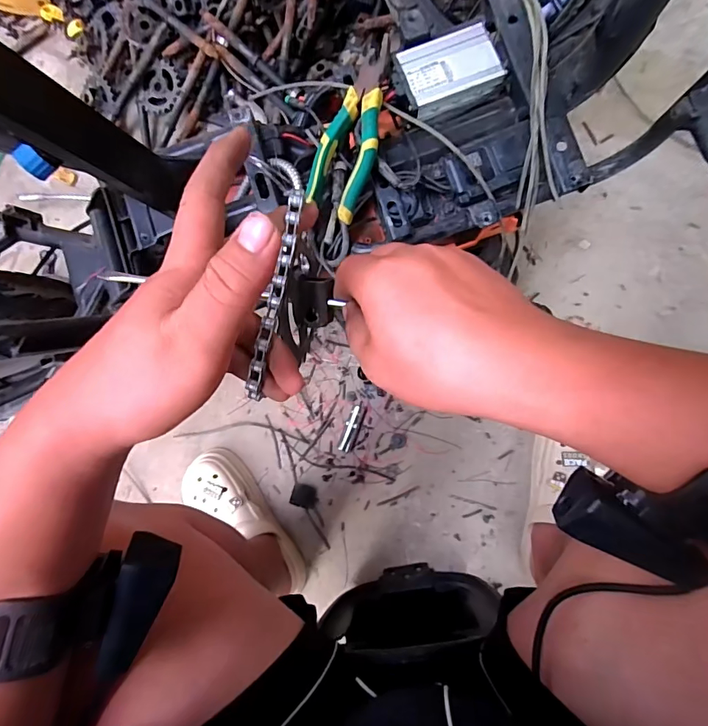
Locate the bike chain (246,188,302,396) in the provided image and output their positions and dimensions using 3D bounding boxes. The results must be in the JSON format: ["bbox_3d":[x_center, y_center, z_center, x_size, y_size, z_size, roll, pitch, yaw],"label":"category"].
[{"bbox_3d":[-0.045,-0.040,0.257,0.009,0.011,0.124,12,86,8],"label":"bike chain"}]

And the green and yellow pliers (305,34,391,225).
[{"bbox_3d":[0.003,-0.240,0.449,0.060,0.027,0.191,20,89,8],"label":"green and yellow pliers"}]

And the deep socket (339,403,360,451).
[{"bbox_3d":[-0.006,0.110,0.740,0.018,0.017,0.081,18,89,8],"label":"deep socket"}]

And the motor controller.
[{"bbox_3d":[0.099,-0.313,0.466,0.107,0.026,0.071,-23,84,6],"label":"motor controller"}]

